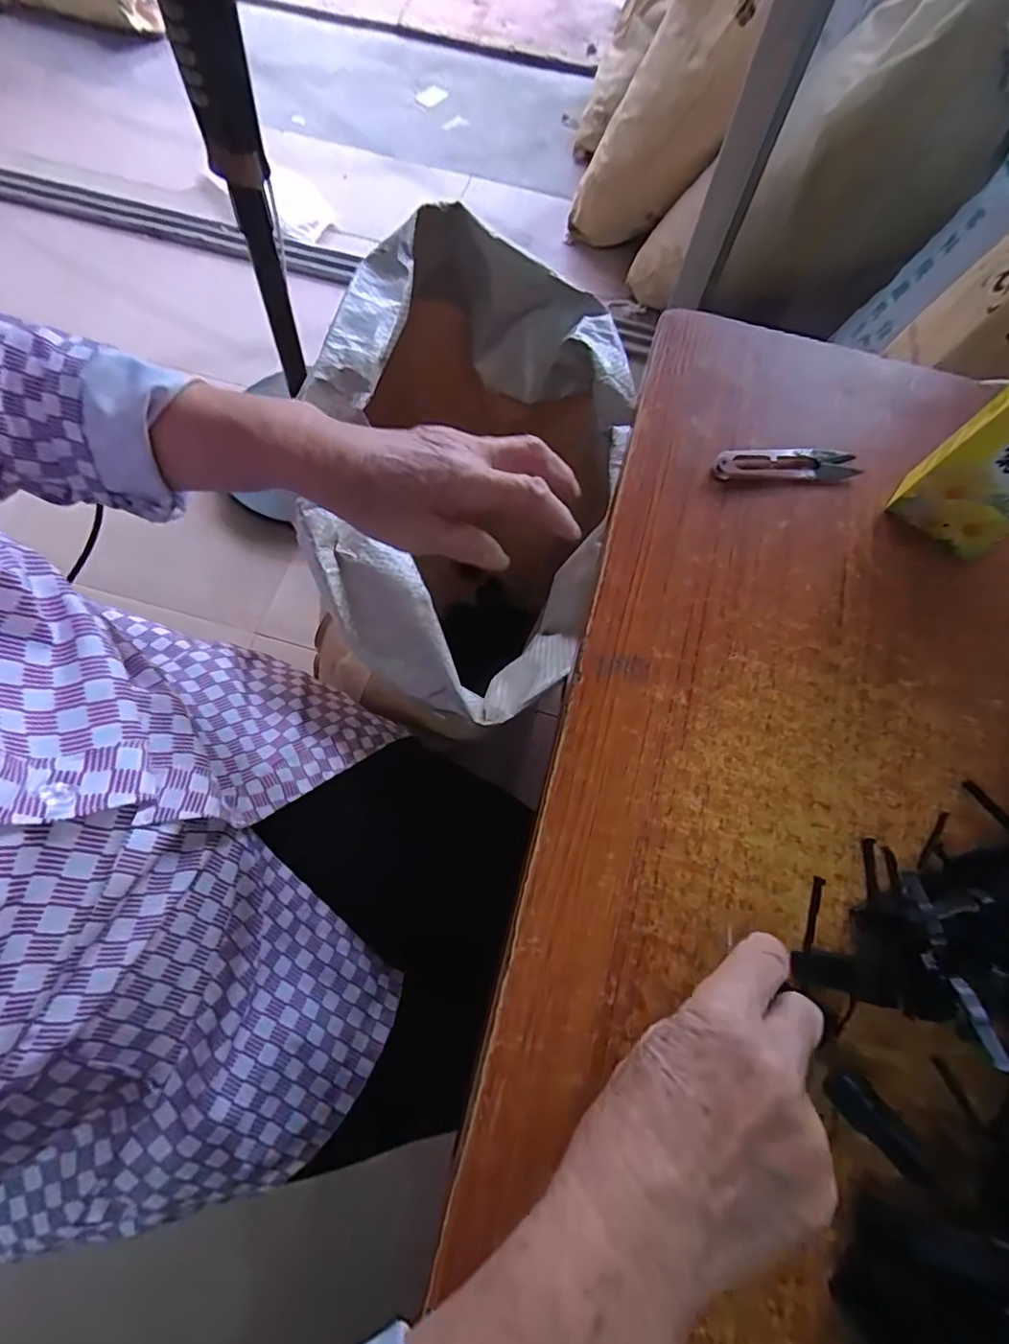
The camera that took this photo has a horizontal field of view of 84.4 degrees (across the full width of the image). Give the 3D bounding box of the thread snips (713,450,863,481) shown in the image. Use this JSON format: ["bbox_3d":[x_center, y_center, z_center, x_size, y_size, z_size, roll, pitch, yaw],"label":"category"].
[{"bbox_3d":[0.195,-0.146,0.384,0.101,0.013,0.023,-1,73,-2],"label":"thread snips"}]

